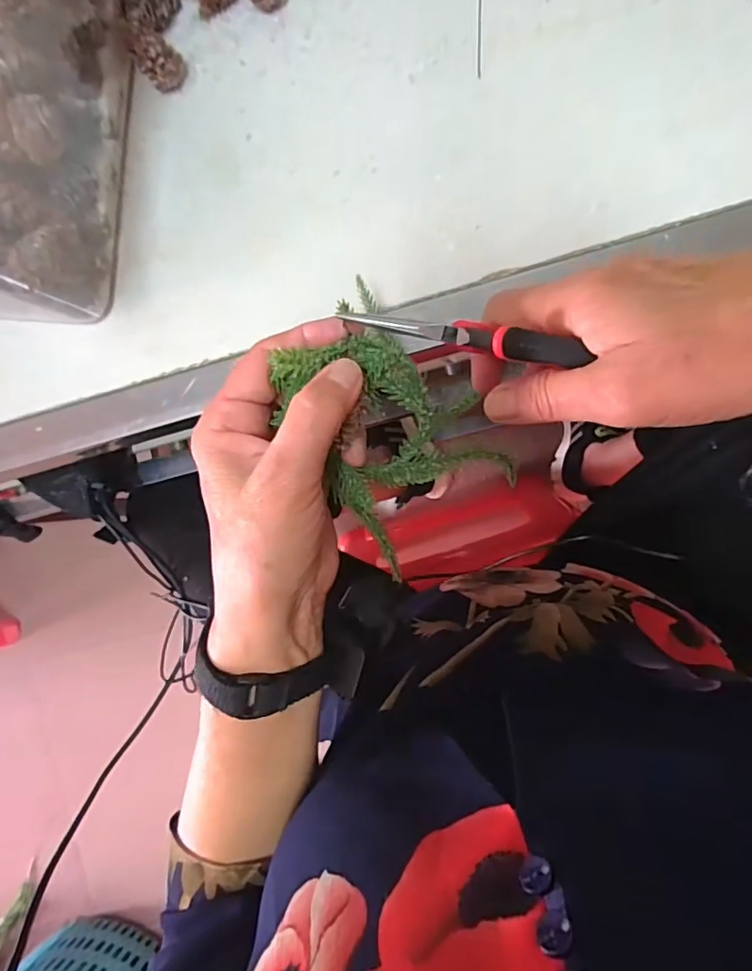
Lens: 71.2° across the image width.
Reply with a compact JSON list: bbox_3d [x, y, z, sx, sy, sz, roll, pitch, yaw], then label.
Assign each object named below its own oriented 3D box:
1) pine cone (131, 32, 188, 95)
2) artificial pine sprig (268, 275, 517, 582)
[{"bbox_3d":[-0.127,-0.250,0.311,0.023,0.025,0.022,0,90,4],"label":"pine cone"},{"bbox_3d":[0.003,-0.027,0.238,0.070,0.045,0.097,-38,92,7],"label":"artificial pine sprig"}]

